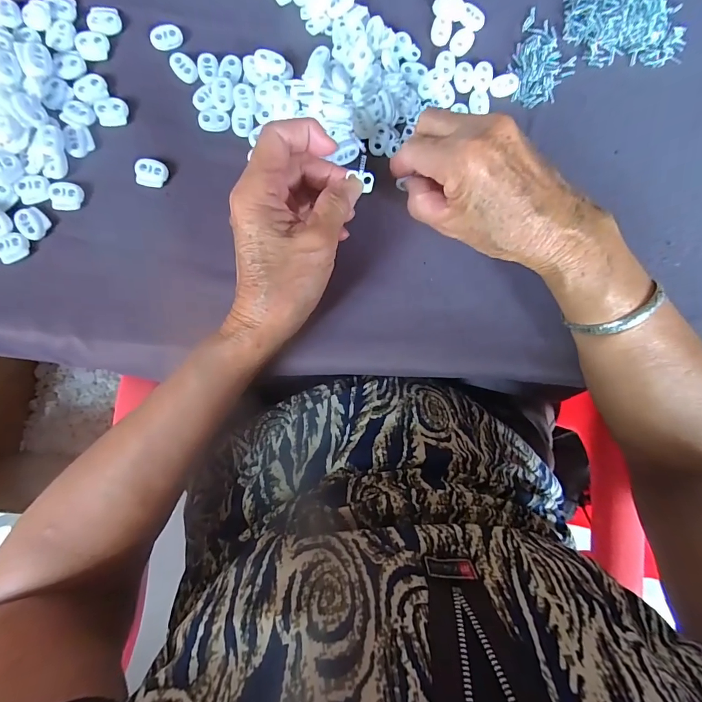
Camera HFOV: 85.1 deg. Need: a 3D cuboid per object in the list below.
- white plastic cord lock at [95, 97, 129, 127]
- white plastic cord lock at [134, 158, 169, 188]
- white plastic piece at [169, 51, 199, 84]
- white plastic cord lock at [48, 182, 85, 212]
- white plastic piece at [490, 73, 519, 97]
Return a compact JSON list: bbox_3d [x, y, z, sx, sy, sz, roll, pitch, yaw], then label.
[{"bbox_3d":[-0.172,-0.172,0.275,0.021,0.004,0.021,-10,90,-5],"label":"white plastic cord lock"},{"bbox_3d":[-0.144,-0.128,0.276,0.021,0.006,0.020,-1,89,-5],"label":"white plastic cord lock"},{"bbox_3d":[-0.122,-0.208,0.279,0.015,0.004,0.025,-41,93,-5],"label":"white plastic piece"},{"bbox_3d":[-0.202,-0.109,0.271,0.021,0.004,0.021,6,88,-5],"label":"white plastic cord lock"},{"bbox_3d":[0.122,-0.211,0.301,0.024,0.004,0.016,-29,92,-5],"label":"white plastic piece"}]

